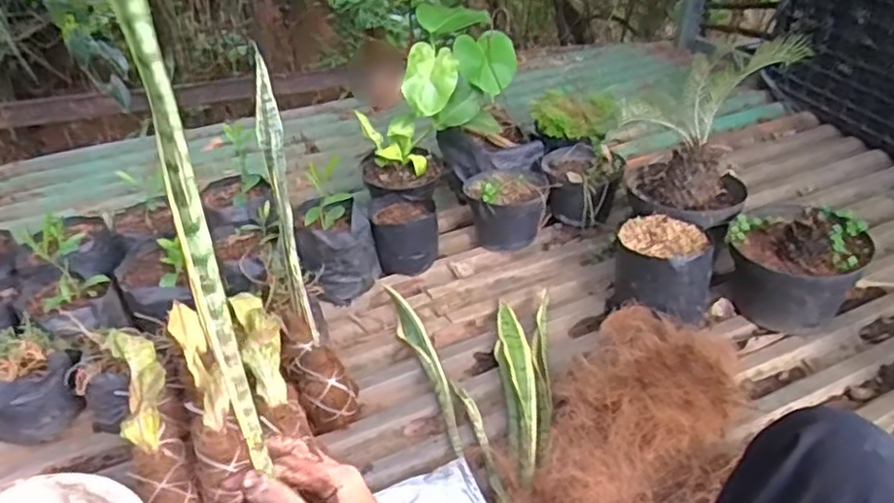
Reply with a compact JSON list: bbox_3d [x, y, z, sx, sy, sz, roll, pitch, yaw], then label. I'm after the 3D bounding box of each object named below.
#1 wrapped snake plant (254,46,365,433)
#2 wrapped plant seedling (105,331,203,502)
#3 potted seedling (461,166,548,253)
[{"bbox_3d":[-0.220,-0.005,0.986,0.088,0.541,0.078,-13,7,-17],"label":"wrapped snake plant"},{"bbox_3d":[-0.399,0.230,0.911,0.069,0.093,0.325,-17,64,-22],"label":"wrapped plant seedling"},{"bbox_3d":[0.121,-0.093,1.423,0.166,0.142,0.189,4,36,2],"label":"potted seedling"}]

